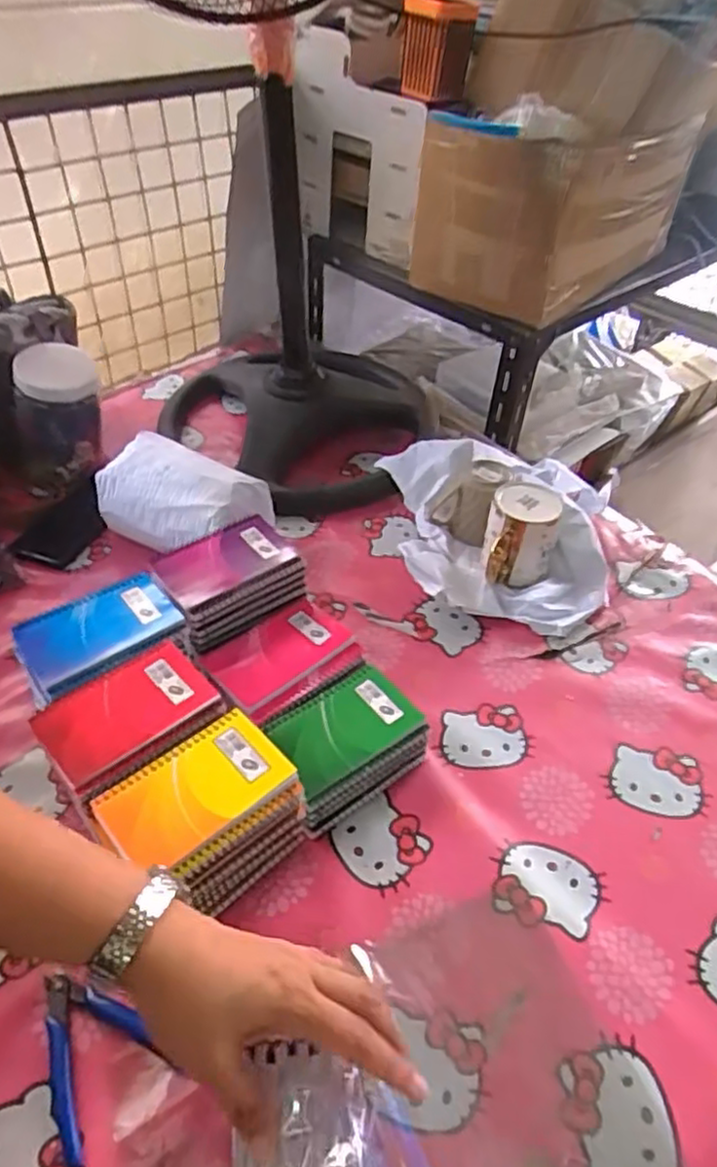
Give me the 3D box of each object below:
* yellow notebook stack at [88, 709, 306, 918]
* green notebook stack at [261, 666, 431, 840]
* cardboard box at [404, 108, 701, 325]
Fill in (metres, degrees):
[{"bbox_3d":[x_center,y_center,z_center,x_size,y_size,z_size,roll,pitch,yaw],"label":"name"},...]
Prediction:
[{"bbox_3d":[-0.122,0.187,0.562,0.099,0.089,0.129,35,53,30],"label":"yellow notebook stack"},{"bbox_3d":[-0.015,0.146,0.644,0.133,0.050,0.103,-26,50,-26],"label":"green notebook stack"},{"bbox_3d":[0.279,-0.565,1.041,0.244,0.210,0.400,34,52,29],"label":"cardboard box"}]

